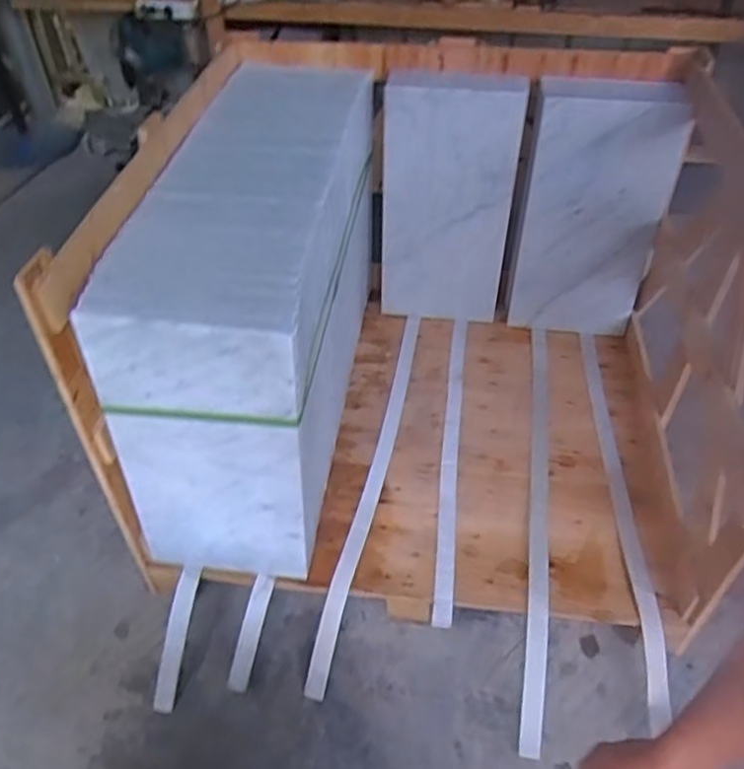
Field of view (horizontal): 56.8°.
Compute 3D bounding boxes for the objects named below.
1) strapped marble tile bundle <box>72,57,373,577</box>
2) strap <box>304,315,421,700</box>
[{"bbox_3d":[-0.217,-0.174,1.438,0.368,0.591,0.913,4,45,5],"label":"strapped marble tile bundle"},{"bbox_3d":[0.015,0.193,1.565,0.060,0.121,1.003,8,46,10],"label":"strap"}]

